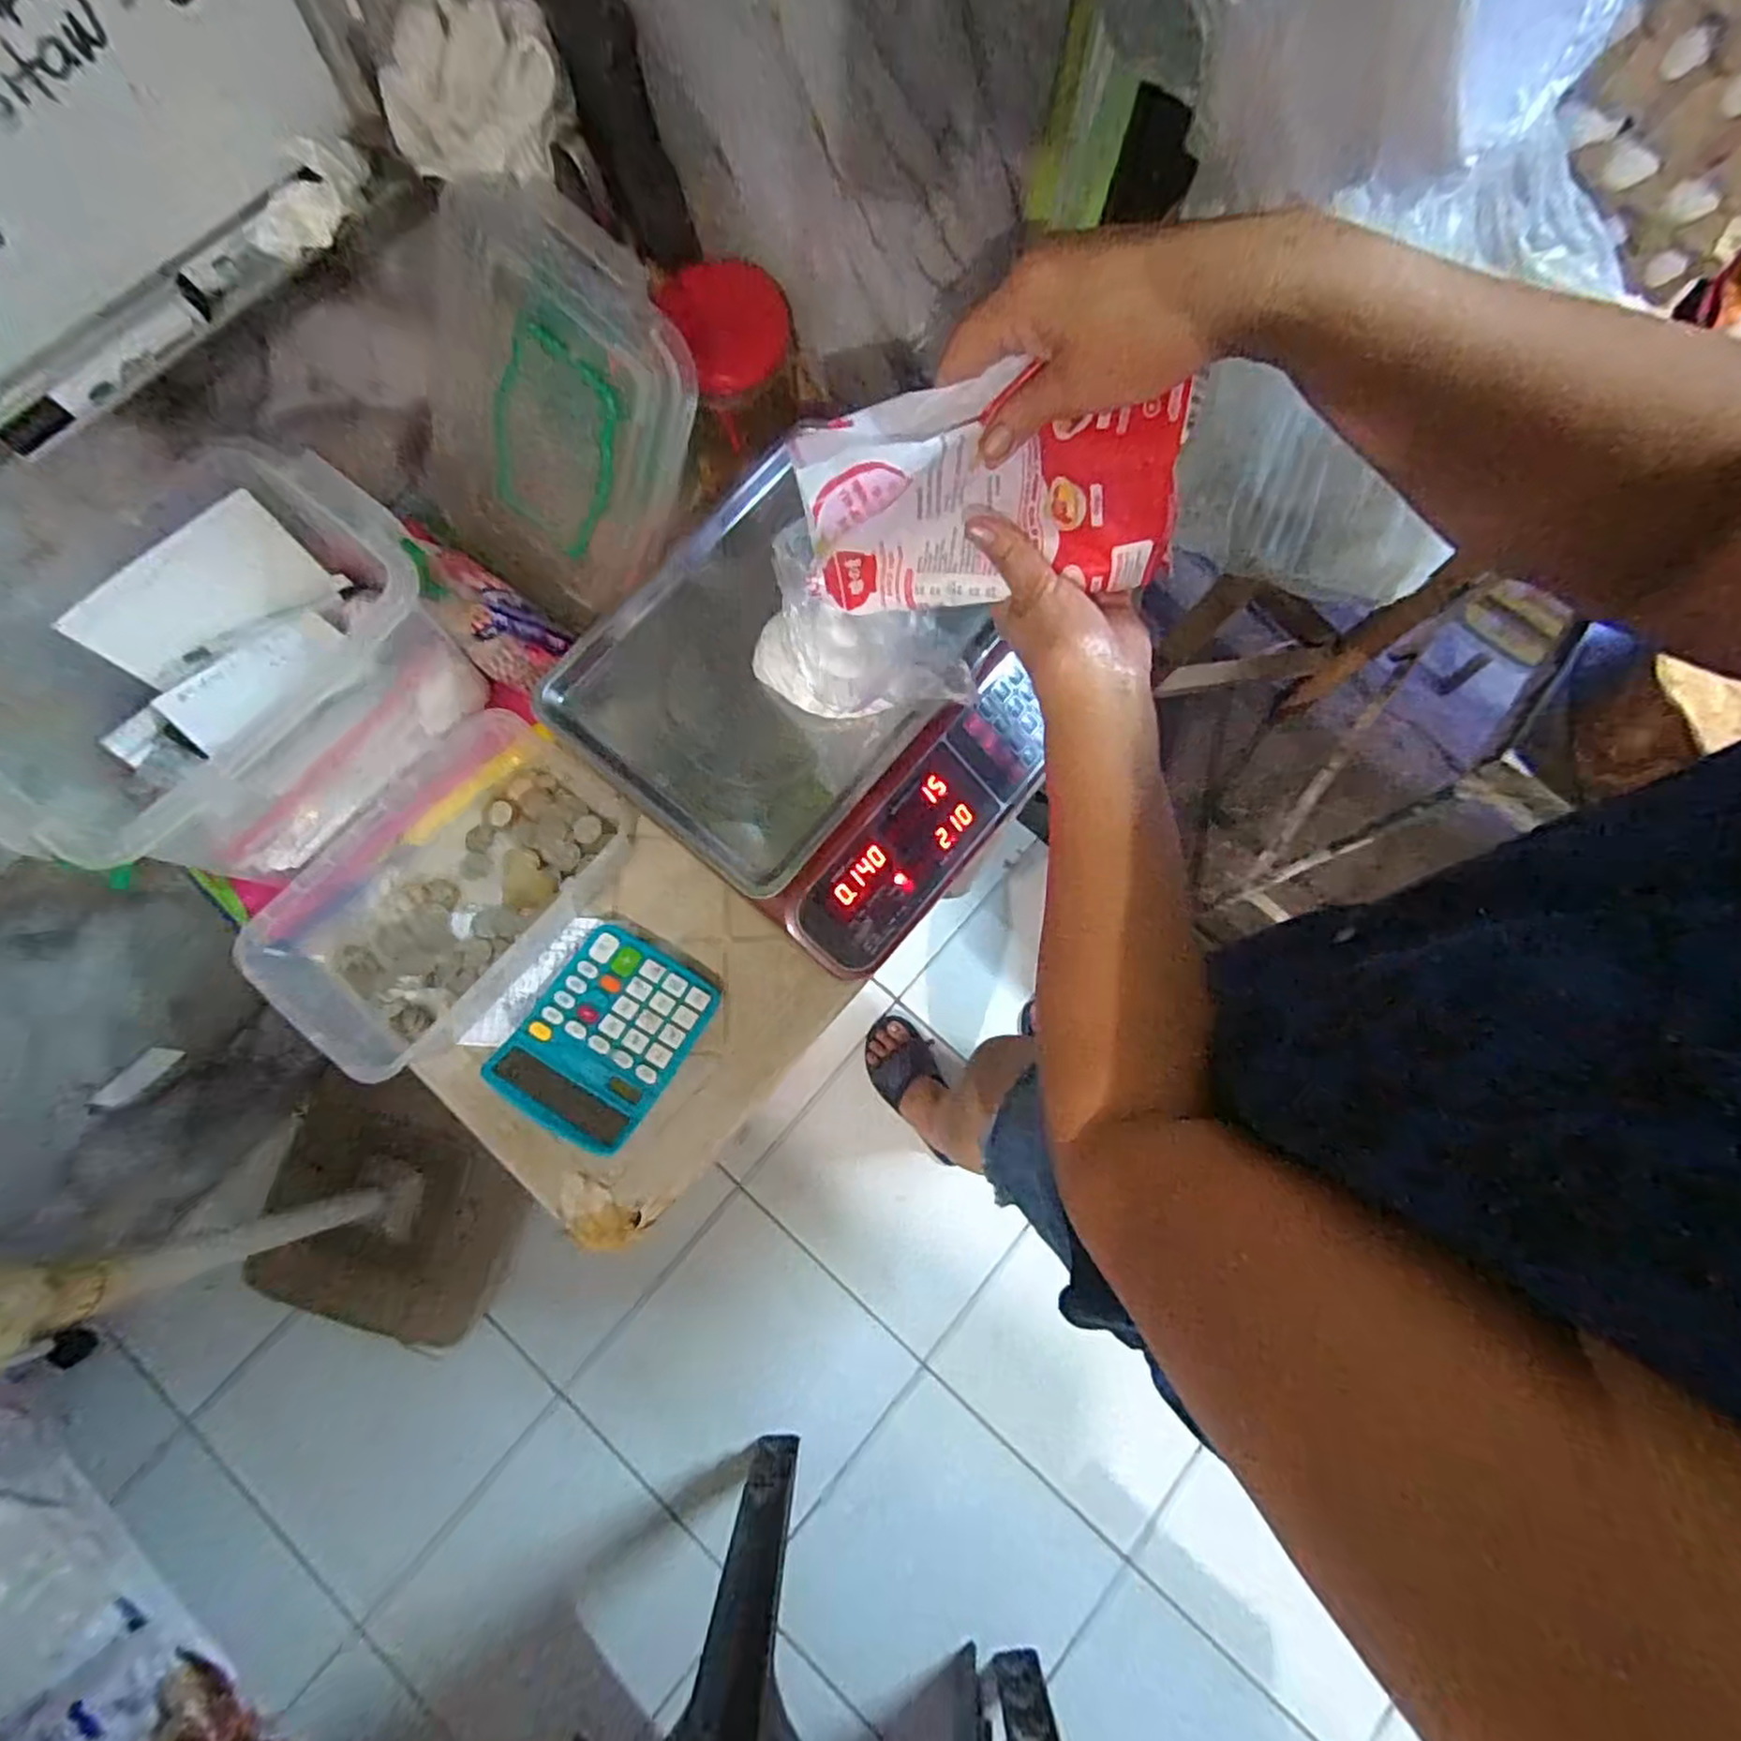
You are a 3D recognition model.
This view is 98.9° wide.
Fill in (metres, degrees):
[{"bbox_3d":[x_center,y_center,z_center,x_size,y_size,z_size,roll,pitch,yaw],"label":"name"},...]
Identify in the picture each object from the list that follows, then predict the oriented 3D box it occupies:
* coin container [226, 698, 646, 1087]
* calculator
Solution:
[{"bbox_3d":[-0.329,0.006,0.585,0.160,0.088,0.263,36,79,7],"label":"coin container"},{"bbox_3d":[-0.204,0.125,0.576,0.122,0.039,0.147,32,78,6],"label":"calculator"}]

